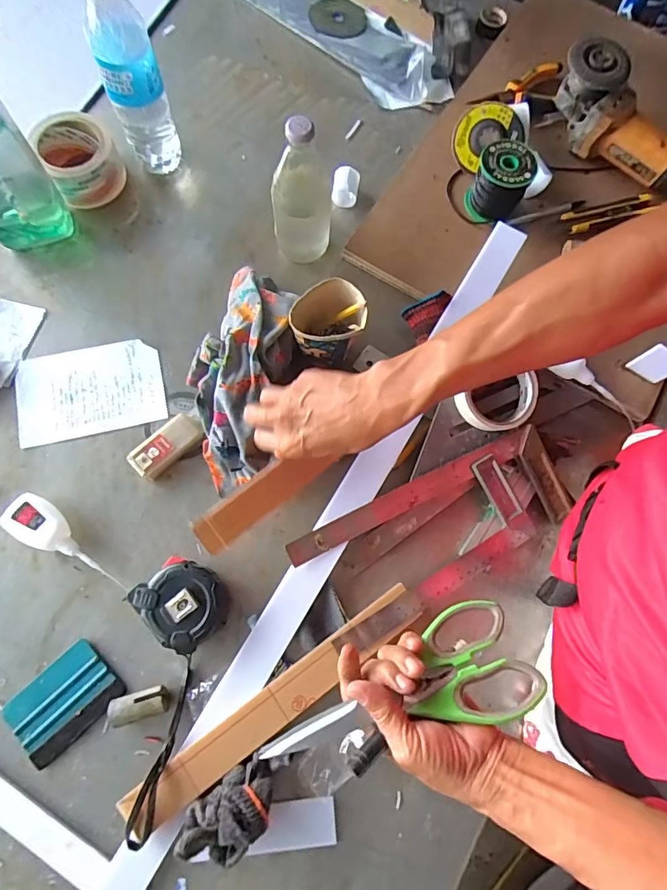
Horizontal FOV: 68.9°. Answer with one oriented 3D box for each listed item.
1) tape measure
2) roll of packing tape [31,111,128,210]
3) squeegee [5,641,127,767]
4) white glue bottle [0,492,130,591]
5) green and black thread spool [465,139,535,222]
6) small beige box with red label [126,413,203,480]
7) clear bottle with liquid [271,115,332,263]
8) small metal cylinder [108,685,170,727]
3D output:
[{"bbox_3d":[-0.151,0.156,0.489,0.085,0.043,0.090,-43,80,-12],"label":"tape measure"},{"bbox_3d":[-0.323,-0.365,0.623,0.087,0.065,0.091,0,74,-2],"label":"roll of packing tape"},{"bbox_3d":[-0.264,0.250,0.475,0.098,0.007,0.071,-42,80,-12],"label":"squeegee"},{"bbox_3d":[-0.275,0.099,0.509,0.139,0.030,0.044,26,75,6],"label":"white glue bottle"},{"bbox_3d":[0.210,-0.333,0.611,0.064,0.062,0.070,0,74,-2],"label":"green and black thread spool"},{"bbox_3d":[-0.186,0.002,0.546,0.039,0.020,0.081,44,78,10],"label":"small beige box with red label"},{"bbox_3d":[-0.037,-0.286,0.553,0.068,0.173,0.063,2,74,-1],"label":"clear bottle with liquid"},{"bbox_3d":[-0.187,0.250,0.468,0.052,0.021,0.025,-15,75,-6],"label":"small metal cylinder"}]

